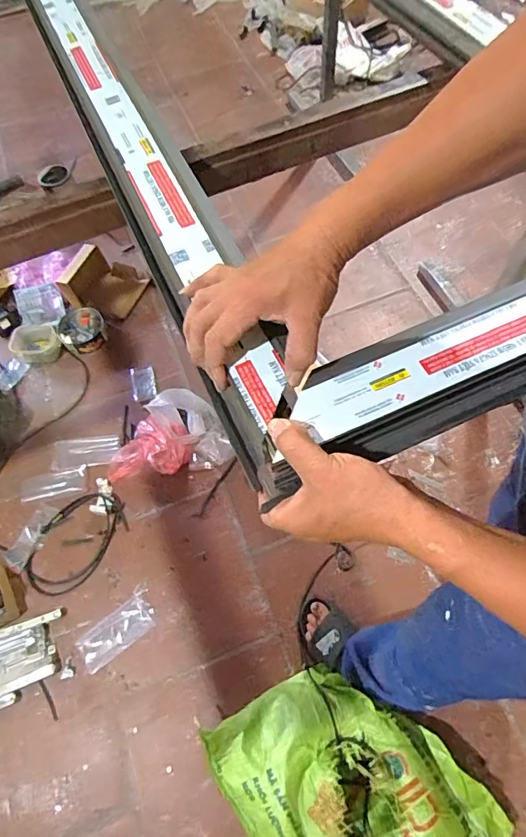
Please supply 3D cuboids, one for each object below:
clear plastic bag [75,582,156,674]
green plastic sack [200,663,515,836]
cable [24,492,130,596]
[{"bbox_3d":[-0.351,0.511,1.146,0.203,0.007,0.101,-38,66,-14],"label":"clear plastic bag"},{"bbox_3d":[0.172,0.741,0.944,0.436,0.160,0.460,-31,65,-11],"label":"green plastic sack"},{"bbox_3d":[-0.499,0.320,1.250,0.188,0.024,0.295,33,70,19],"label":"cable"}]

